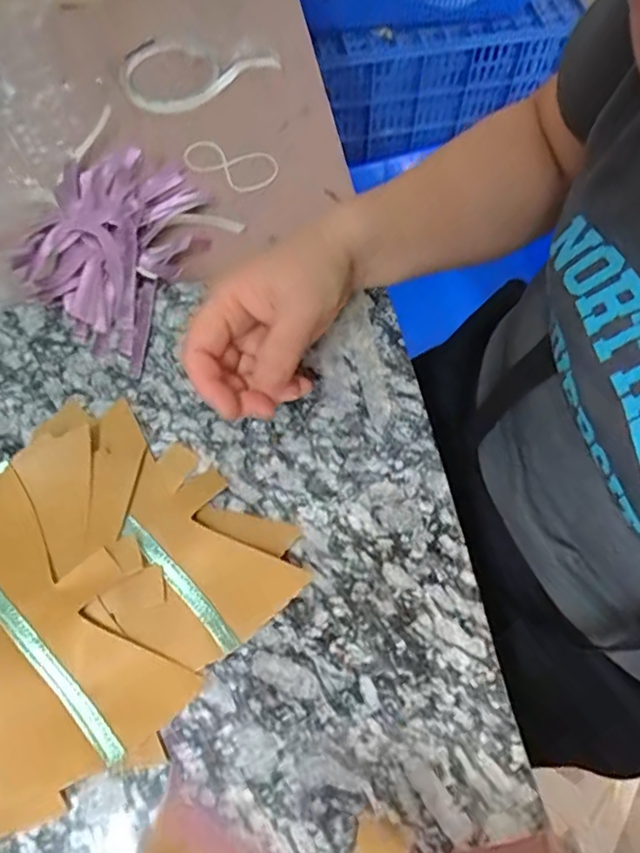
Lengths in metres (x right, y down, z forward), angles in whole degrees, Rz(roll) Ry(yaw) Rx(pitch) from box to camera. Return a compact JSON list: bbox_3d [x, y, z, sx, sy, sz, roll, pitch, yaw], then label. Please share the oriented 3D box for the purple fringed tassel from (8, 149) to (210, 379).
[{"bbox_3d":[-0.144,-0.132,0.412,0.109,0.024,0.187,-1,64,0],"label":"purple fringed tassel"}]

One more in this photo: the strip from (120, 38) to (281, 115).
[{"bbox_3d":[-0.112,-0.315,0.506,0.134,0.018,0.092,-34,68,-15],"label":"strip"}]

